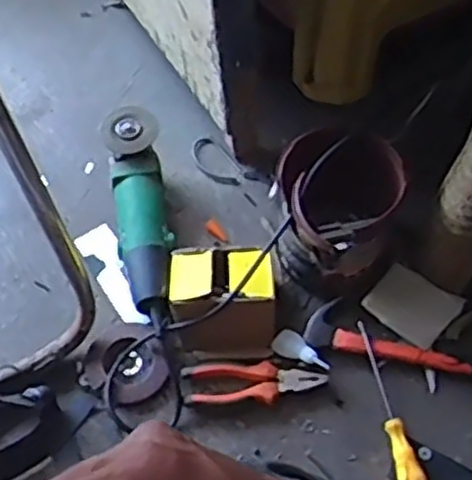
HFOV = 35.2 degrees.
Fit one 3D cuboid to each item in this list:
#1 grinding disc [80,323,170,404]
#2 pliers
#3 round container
[{"bbox_3d":[-0.128,0.142,0.855,0.092,0.013,0.090,0,59,0],"label":"grinding disc"},{"bbox_3d":[0.020,0.161,0.835,0.156,0.019,0.045,-1,59,0],"label":"pliers"},{"bbox_3d":[0.124,-0.035,0.870,0.135,0.165,0.131,0,59,0],"label":"round container"}]

